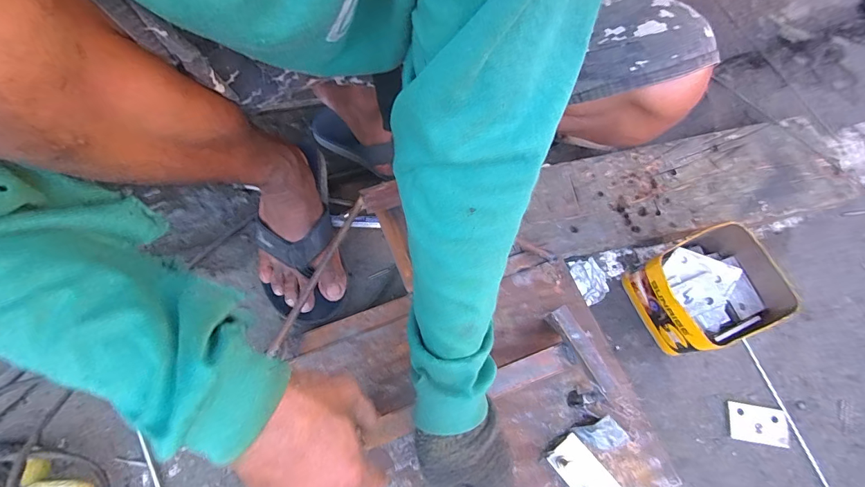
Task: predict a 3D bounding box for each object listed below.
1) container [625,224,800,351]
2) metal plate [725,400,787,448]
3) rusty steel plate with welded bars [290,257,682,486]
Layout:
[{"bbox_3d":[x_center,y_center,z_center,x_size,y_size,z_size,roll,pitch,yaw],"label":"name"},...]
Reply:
[{"bbox_3d":[0.315,0.055,0.470,0.128,0.089,0.121,-22,73,-9],"label":"container"},{"bbox_3d":[0.377,0.210,0.462,0.065,0.004,0.041,9,78,3],"label":"metal plate"},{"bbox_3d":[0.036,0.191,0.408,0.368,0.050,0.306,-18,72,-8],"label":"rusty steel plate with welded bars"}]

